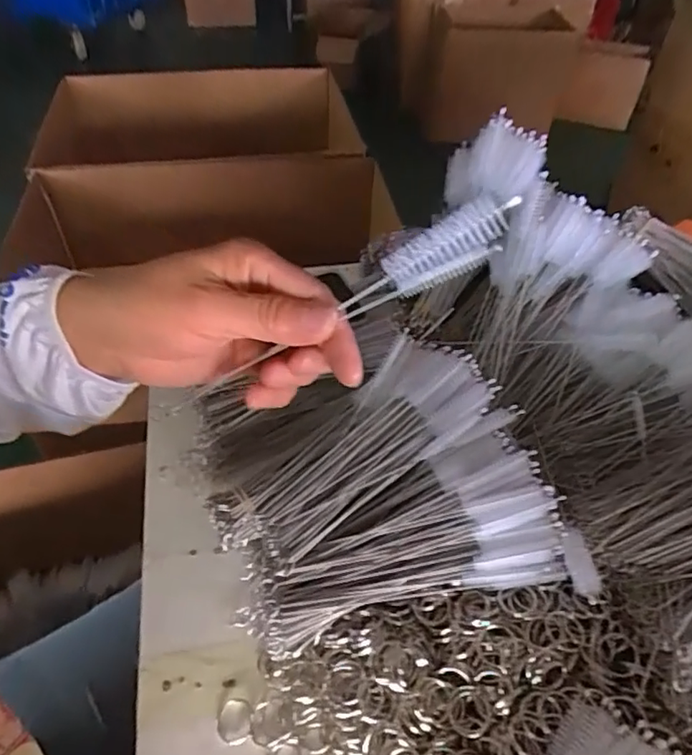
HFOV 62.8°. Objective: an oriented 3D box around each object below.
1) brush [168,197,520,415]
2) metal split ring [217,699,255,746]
[{"bbox_3d":[0.001,-0.029,0.251,0.022,0.166,0.019,45,47,-19],"label":"brush"},{"bbox_3d":[-0.072,0.221,0.365,0.023,0.005,0.026,-1,52,9],"label":"metal split ring"}]

